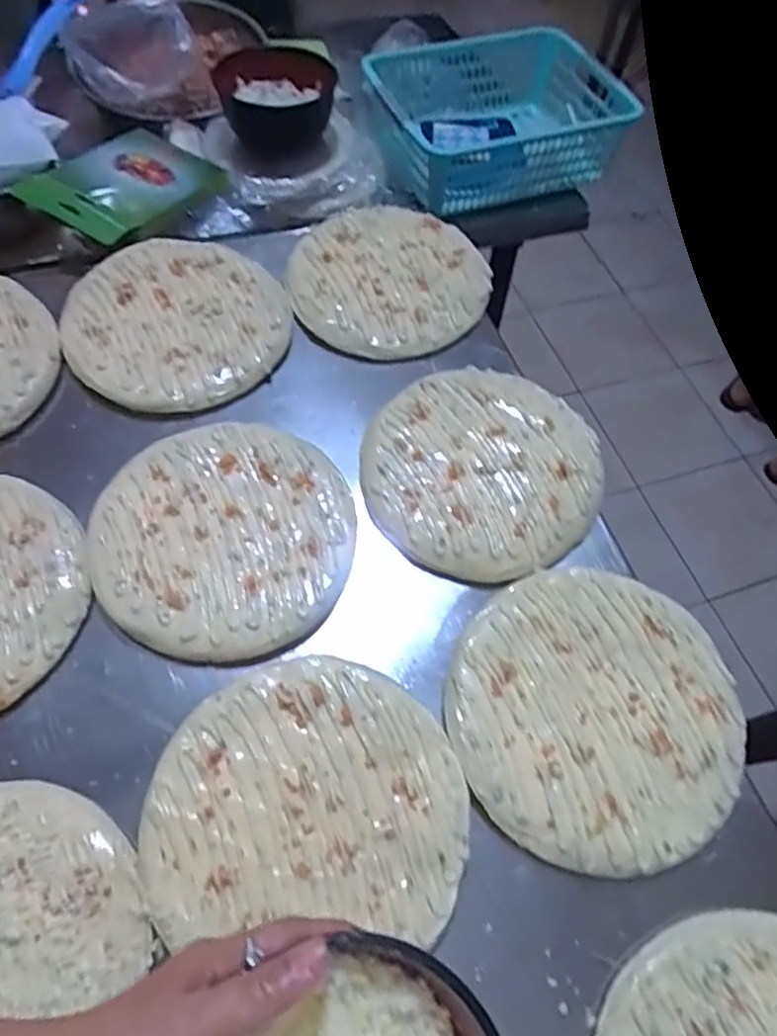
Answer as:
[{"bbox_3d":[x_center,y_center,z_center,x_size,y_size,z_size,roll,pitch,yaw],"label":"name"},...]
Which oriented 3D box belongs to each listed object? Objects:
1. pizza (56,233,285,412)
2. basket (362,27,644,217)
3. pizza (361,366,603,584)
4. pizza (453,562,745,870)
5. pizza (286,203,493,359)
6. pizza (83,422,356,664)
[{"bbox_3d":[-0.197,-0.185,0.597,0.199,0.021,0.186,2,60,-3],"label":"pizza"},{"bbox_3d":[0.148,-0.525,0.848,0.302,0.102,0.210,-18,63,-14],"label":"basket"},{"bbox_3d":[0.079,-0.047,0.534,0.185,0.015,0.196,17,61,6],"label":"pizza"},{"bbox_3d":[0.144,0.130,0.448,0.191,0.015,0.201,2,60,-3],"label":"pizza"},{"bbox_3d":[0.001,-0.249,0.635,0.192,0.022,0.191,3,60,-2],"label":"pizza"},{"bbox_3d":[-0.127,0.011,0.502,0.196,0.014,0.196,2,60,-3],"label":"pizza"}]

